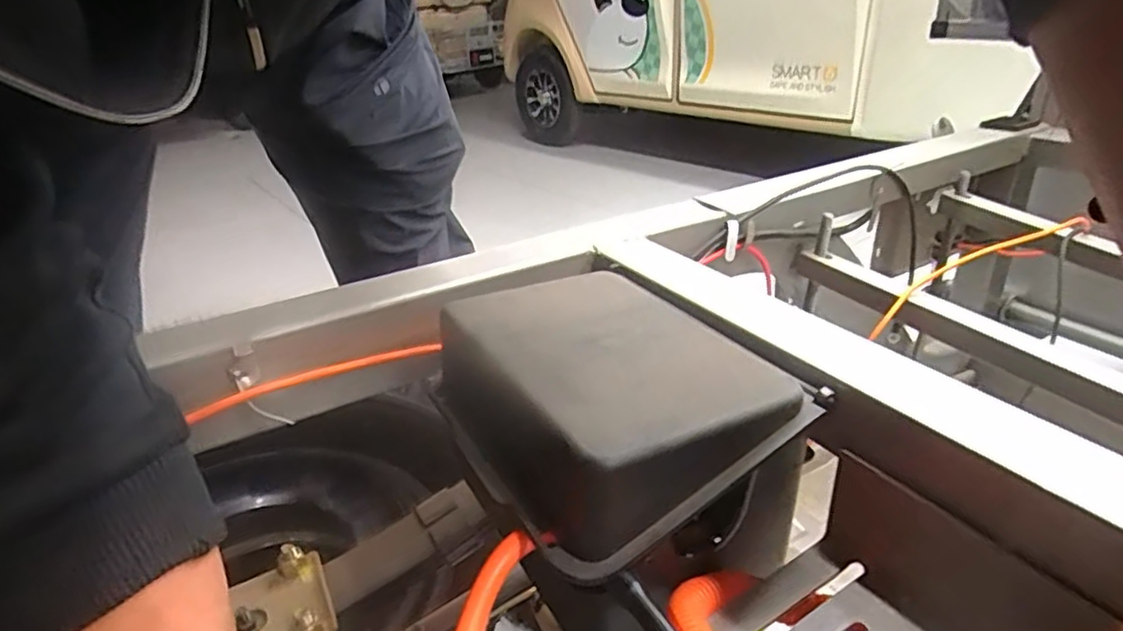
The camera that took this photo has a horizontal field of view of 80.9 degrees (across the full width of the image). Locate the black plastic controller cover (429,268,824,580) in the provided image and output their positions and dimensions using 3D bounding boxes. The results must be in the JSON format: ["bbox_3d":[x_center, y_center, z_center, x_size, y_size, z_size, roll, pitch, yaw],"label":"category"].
[{"bbox_3d":[0.018,0.031,0.323,0.138,0.049,0.178,-16,29,-22],"label":"black plastic controller cover"}]

